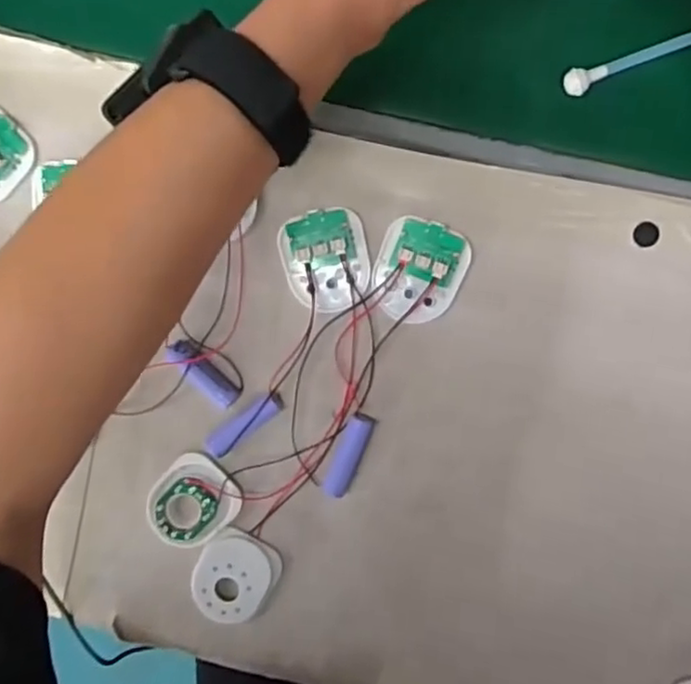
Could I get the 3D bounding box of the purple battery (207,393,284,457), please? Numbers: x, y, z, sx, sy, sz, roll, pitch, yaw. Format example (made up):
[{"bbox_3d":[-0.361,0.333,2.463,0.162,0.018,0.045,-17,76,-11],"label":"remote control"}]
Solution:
[{"bbox_3d":[-0.060,0.048,0.390,0.052,0.013,0.015,-39,92,8],"label":"purple battery"}]

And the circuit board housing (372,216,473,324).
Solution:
[{"bbox_3d":[0.042,-0.039,0.371,0.049,0.008,0.056,18,98,3],"label":"circuit board housing"}]

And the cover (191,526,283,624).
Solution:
[{"bbox_3d":[-0.068,0.142,0.403,0.047,0.007,0.057,33,98,1],"label":"cover"}]

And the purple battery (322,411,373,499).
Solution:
[{"bbox_3d":[0.002,0.066,0.392,0.014,0.012,0.051,22,98,2],"label":"purple battery"}]

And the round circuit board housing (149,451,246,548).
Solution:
[{"bbox_3d":[-0.093,0.097,0.400,0.059,0.008,0.049,-44,91,8],"label":"round circuit board housing"}]

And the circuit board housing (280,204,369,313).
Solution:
[{"bbox_3d":[-0.011,-0.046,0.378,0.047,0.011,0.057,-11,95,6],"label":"circuit board housing"}]

